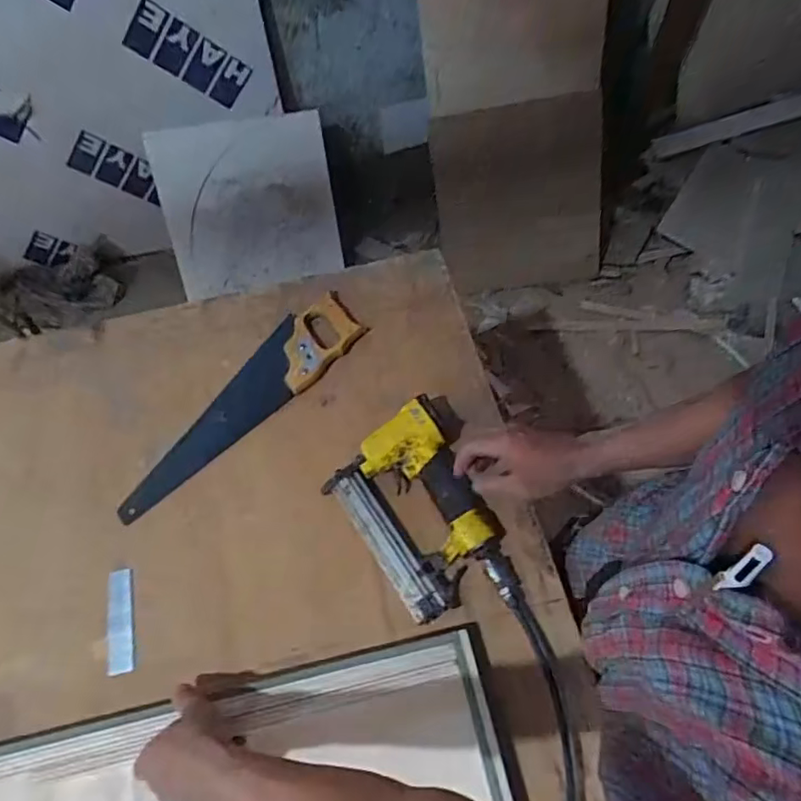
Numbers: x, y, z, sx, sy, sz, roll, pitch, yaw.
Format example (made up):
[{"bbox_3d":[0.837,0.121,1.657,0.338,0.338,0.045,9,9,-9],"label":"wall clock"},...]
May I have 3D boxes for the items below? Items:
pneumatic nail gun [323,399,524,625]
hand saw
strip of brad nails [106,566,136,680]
[{"bbox_3d":[0.035,0.139,0.689,0.159,0.062,0.241,-35,67,-14],"label":"pneumatic nail gun"},{"bbox_3d":[-0.223,-0.003,0.792,0.103,0.021,0.400,40,72,20],"label":"hand saw"},{"bbox_3d":[-0.330,0.257,0.681,0.030,0.004,0.116,-13,63,-3],"label":"strip of brad nails"}]

